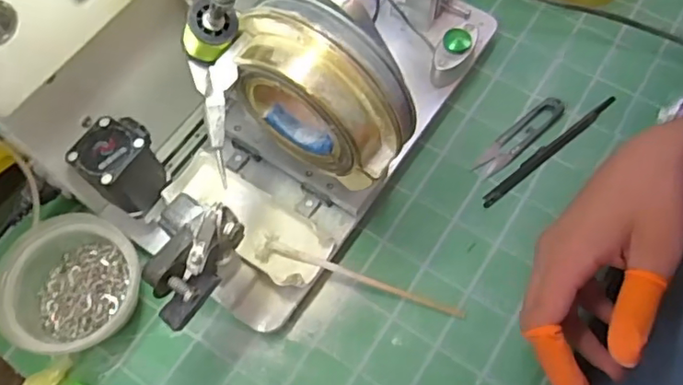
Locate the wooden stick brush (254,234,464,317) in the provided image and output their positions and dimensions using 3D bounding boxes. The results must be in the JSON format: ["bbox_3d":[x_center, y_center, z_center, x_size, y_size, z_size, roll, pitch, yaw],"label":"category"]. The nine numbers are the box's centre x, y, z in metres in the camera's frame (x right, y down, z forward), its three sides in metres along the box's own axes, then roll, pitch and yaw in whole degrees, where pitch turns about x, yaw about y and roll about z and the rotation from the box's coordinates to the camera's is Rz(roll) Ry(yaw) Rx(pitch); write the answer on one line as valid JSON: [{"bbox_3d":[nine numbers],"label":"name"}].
[{"bbox_3d":[0.015,0.065,0.427,0.160,0.016,0.019,20,67,-3],"label":"wooden stick brush"}]

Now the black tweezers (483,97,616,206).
[{"bbox_3d":[0.178,-0.038,0.484,0.155,0.010,0.011,-36,70,-14],"label":"black tweezers"}]

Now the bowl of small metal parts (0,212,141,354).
[{"bbox_3d":[-0.202,0.072,0.422,0.103,0.053,0.100,-1,65,1],"label":"bowl of small metal parts"}]

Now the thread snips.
[{"bbox_3d":[0.153,-0.049,0.486,0.099,0.009,0.022,-38,70,-15],"label":"thread snips"}]

